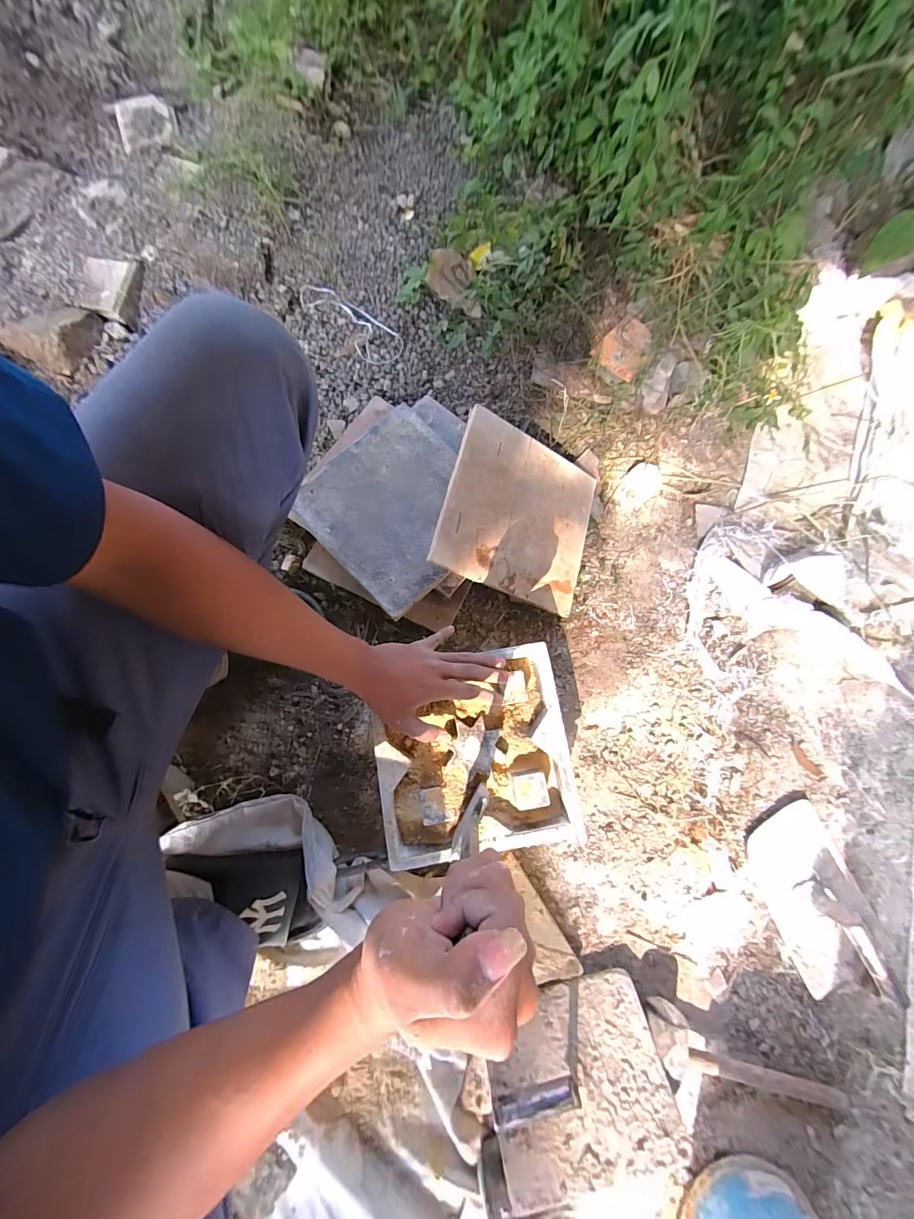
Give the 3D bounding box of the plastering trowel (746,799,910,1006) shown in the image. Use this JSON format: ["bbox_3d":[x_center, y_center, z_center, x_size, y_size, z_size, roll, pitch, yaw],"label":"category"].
[{"bbox_3d":[0.512,0.408,0.564,0.146,0.071,0.235,-25,79,-7],"label":"plastering trowel"}]

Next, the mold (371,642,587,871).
[{"bbox_3d":[0.019,0.176,0.505,0.223,0.041,0.226,-9,77,-3],"label":"mold"}]

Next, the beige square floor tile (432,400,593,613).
[{"bbox_3d":[0.100,-0.139,0.619,0.248,0.008,0.235,20,81,-26],"label":"beige square floor tile"}]

